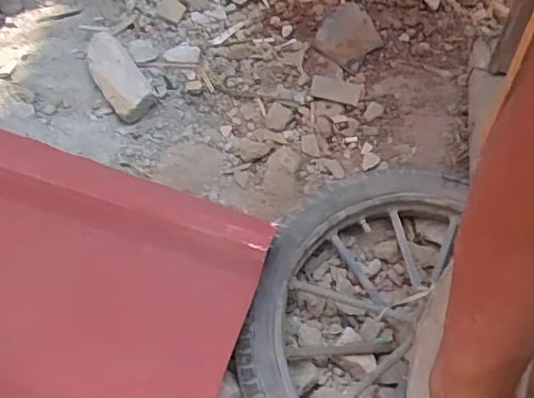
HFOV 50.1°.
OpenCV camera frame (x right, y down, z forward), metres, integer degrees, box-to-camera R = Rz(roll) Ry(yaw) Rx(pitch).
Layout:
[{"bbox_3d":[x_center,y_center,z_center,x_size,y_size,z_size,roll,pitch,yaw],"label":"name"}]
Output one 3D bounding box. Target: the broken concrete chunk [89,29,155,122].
[{"bbox_3d":[-0.275,-0.229,1.057,0.076,0.069,0.179,-29,66,-14],"label":"broken concrete chunk"}]

